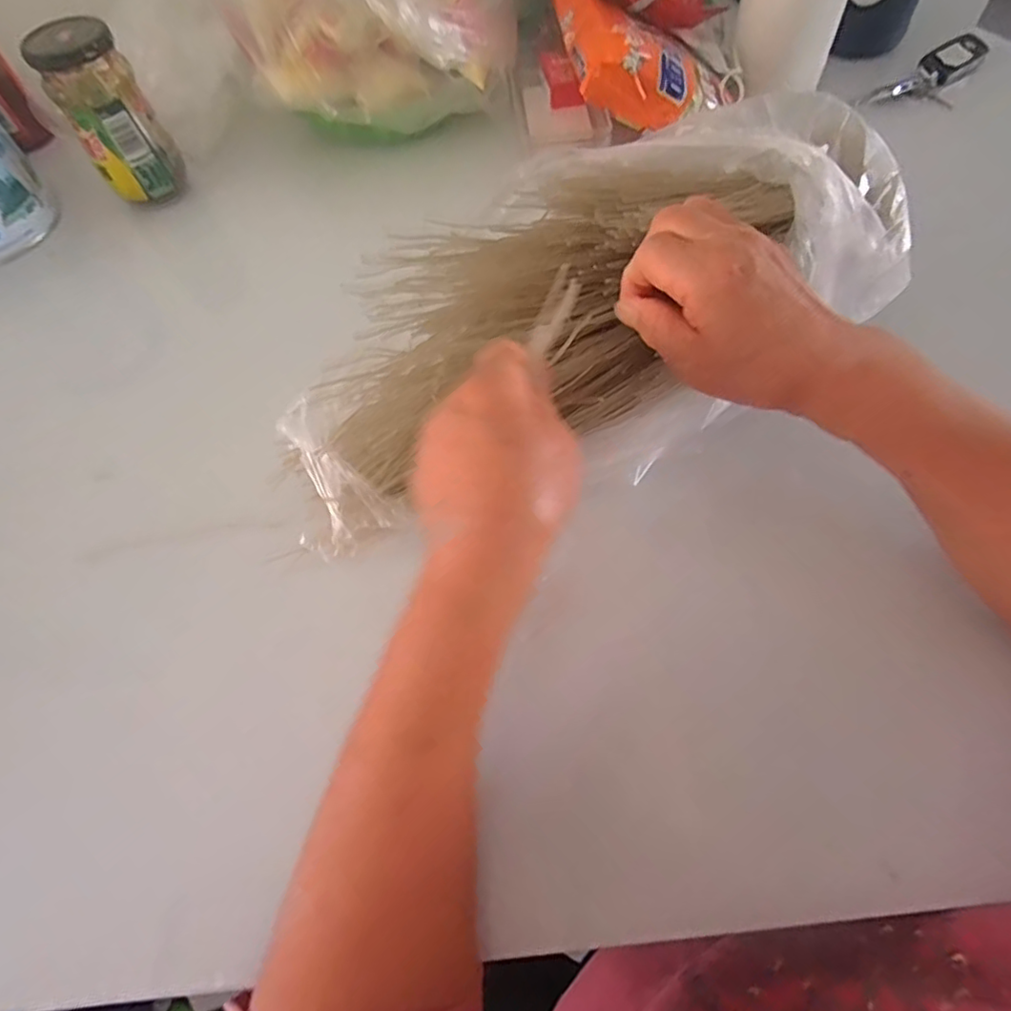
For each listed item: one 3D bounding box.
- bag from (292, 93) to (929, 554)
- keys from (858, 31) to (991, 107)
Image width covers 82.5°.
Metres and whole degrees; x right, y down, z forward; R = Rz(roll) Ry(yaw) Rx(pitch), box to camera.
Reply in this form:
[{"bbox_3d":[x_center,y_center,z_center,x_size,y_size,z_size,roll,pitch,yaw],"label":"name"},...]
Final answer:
[{"bbox_3d":[0.045,-0.117,0.338,0.365,0.076,0.180,-28,63,2],"label":"bag"},{"bbox_3d":[0.400,-0.399,0.538,0.103,0.029,0.056,-31,64,-13],"label":"keys"}]

